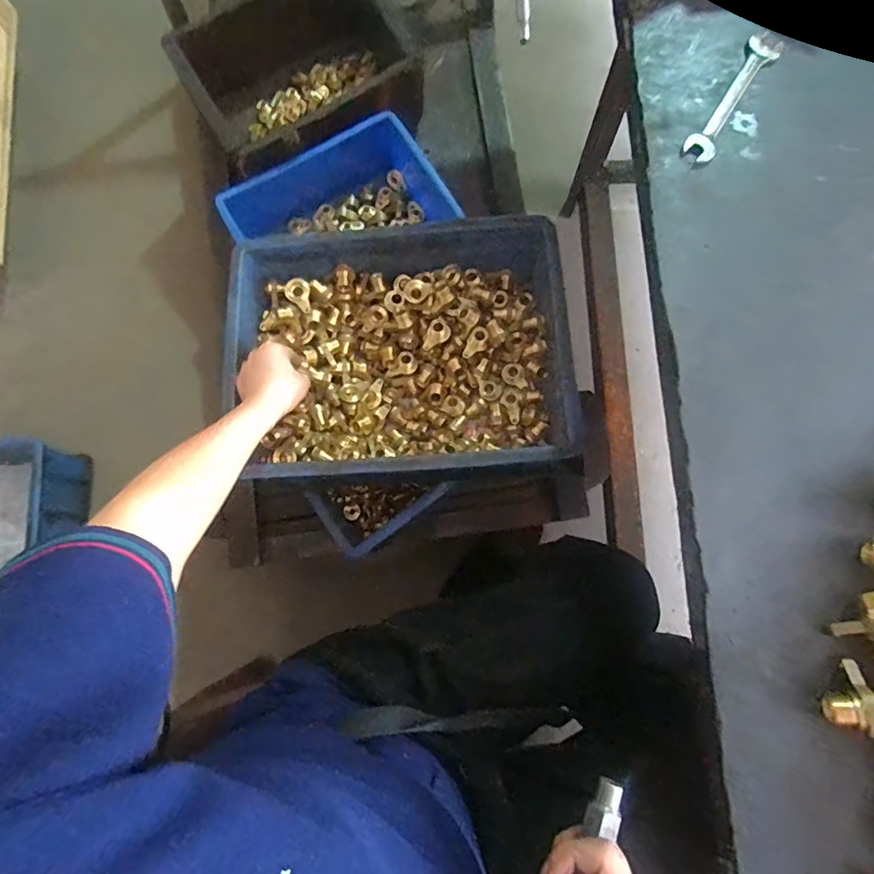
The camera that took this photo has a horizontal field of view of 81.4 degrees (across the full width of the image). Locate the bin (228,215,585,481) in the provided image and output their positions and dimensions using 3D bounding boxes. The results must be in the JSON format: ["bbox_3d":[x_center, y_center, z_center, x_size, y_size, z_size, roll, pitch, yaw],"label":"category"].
[{"bbox_3d":[-0.047,-0.097,0.659,0.388,0.152,0.297,-3,78,0],"label":"bin"}]

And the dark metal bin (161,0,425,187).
[{"bbox_3d":[-0.228,-0.623,0.888,0.368,0.145,0.284,-30,79,-5],"label":"dark metal bin"}]

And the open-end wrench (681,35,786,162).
[{"bbox_3d":[0.265,-0.304,0.456,0.029,0.007,0.144,32,80,7],"label":"open-end wrench"}]

